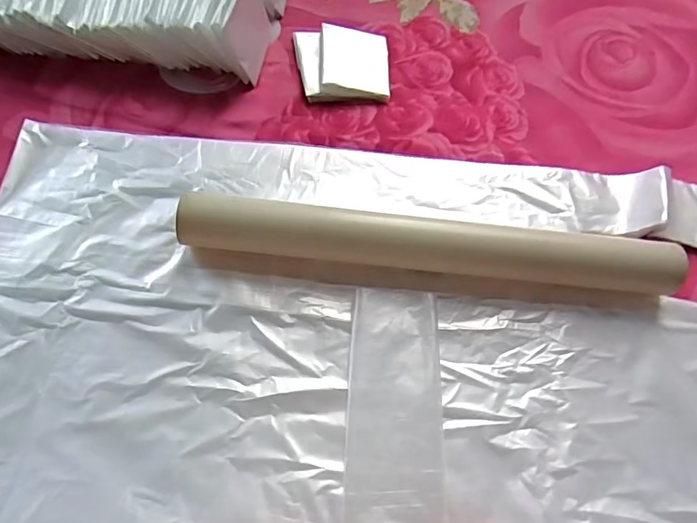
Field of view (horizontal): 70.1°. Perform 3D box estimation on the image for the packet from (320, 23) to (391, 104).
[{"bbox_3d":[0.006,-0.185,0.460,0.062,0.012,0.078,1,64,-3],"label":"packet"}]

